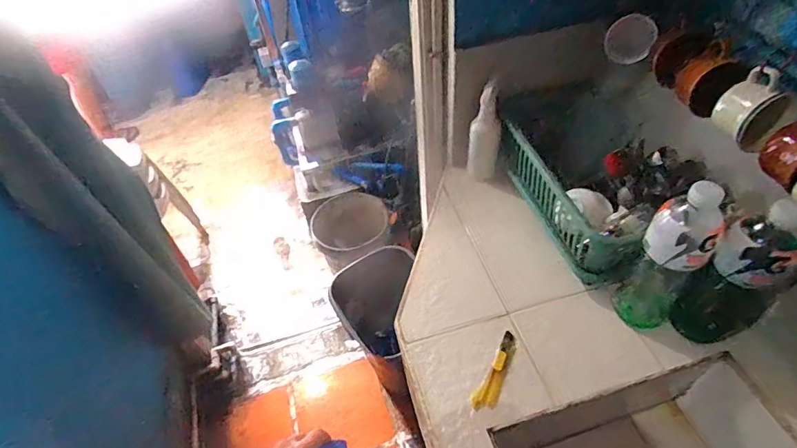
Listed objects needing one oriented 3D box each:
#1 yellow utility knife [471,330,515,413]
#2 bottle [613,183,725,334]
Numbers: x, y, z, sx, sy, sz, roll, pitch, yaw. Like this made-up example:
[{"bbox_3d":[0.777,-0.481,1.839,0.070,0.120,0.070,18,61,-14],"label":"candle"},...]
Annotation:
[{"bbox_3d":[0.169,0.255,0.792,0.038,0.011,0.152,19,53,21],"label":"yellow utility knife"},{"bbox_3d":[0.439,0.059,0.740,0.092,0.287,0.083,32,59,29],"label":"bottle"}]

